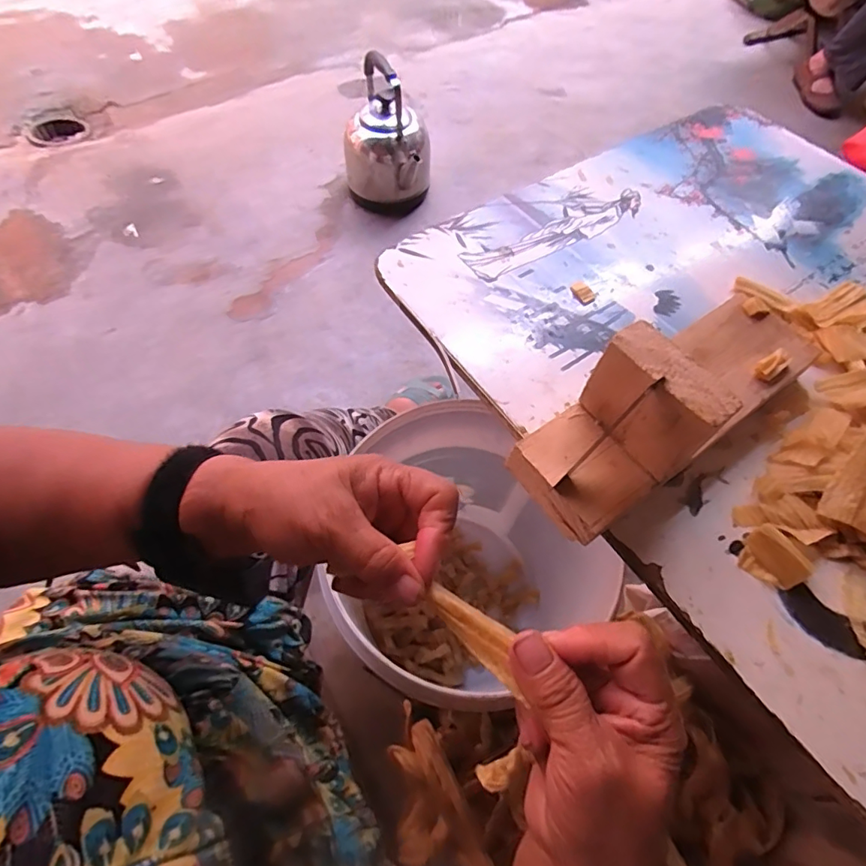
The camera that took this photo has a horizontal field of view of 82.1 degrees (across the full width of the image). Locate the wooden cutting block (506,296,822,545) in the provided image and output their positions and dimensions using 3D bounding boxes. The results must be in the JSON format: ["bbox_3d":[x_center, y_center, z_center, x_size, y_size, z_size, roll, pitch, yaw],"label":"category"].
[{"bbox_3d":[0.188,-0.035,0.367,0.263,0.108,0.083,-32,67,-18],"label":"wooden cutting block"}]

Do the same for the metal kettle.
[{"bbox_3d":[-0.116,-0.735,1.249,0.219,0.294,0.229,-1,61,-3],"label":"metal kettle"}]

